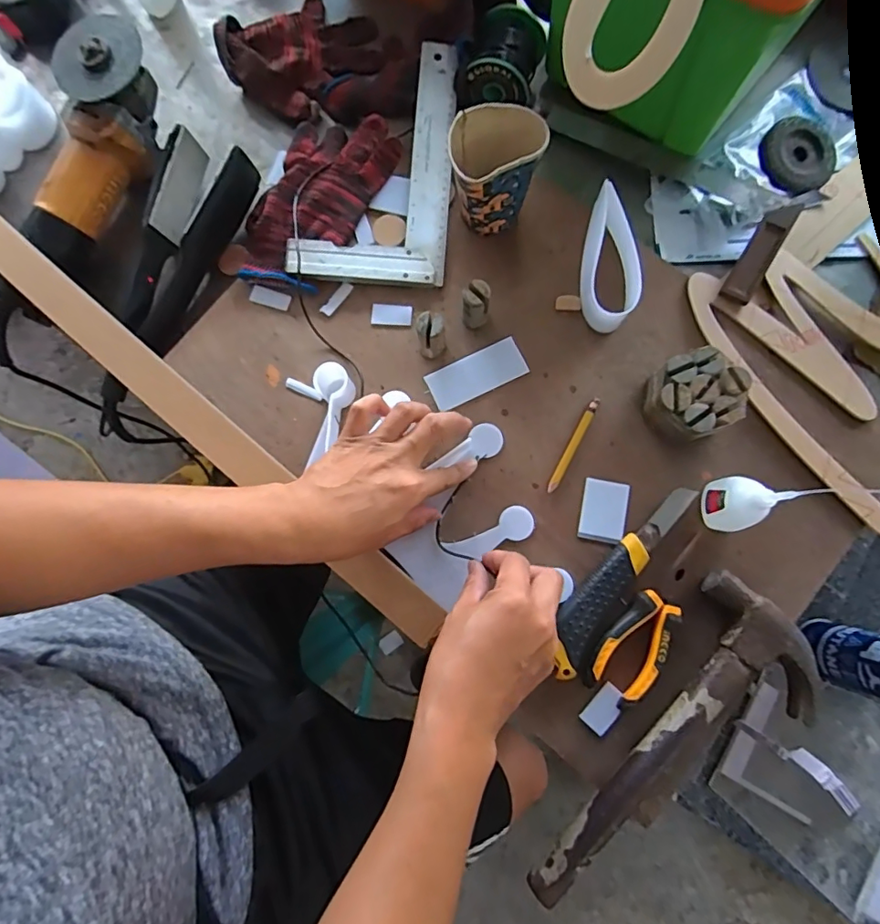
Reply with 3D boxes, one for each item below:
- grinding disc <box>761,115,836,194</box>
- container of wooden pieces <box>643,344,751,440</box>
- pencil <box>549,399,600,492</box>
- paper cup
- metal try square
[{"bbox_3d":[0.365,-0.313,0.530,0.072,0.013,0.085,33,86,7],"label":"grinding disc"},{"bbox_3d":[0.222,-0.055,0.459,0.072,0.051,0.068,-1,82,4],"label":"container of wooden pieces"},{"bbox_3d":[0.122,-0.016,0.479,0.009,0.008,0.095,29,85,7],"label":"pencil"},{"bbox_3d":[0.051,-0.259,0.480,0.081,0.097,0.067,-6,80,1],"label":"paper cup"},{"bbox_3d":[-0.061,-0.300,0.529,0.147,0.031,0.255,4,78,3],"label":"metal try square"}]

